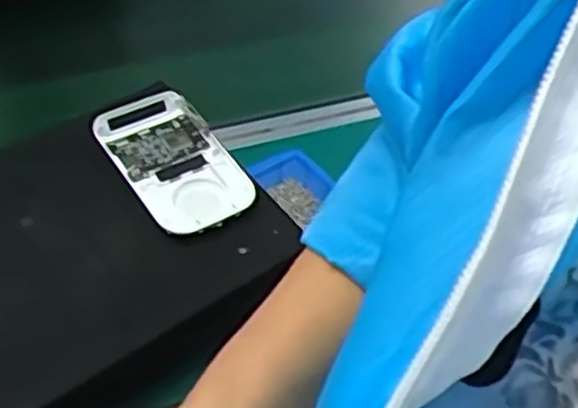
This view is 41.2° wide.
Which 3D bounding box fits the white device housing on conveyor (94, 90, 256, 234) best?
[{"bbox_3d":[-0.119,-0.051,0.798,0.107,0.021,0.206,-23,50,-22],"label":"white device housing on conveyor"}]

